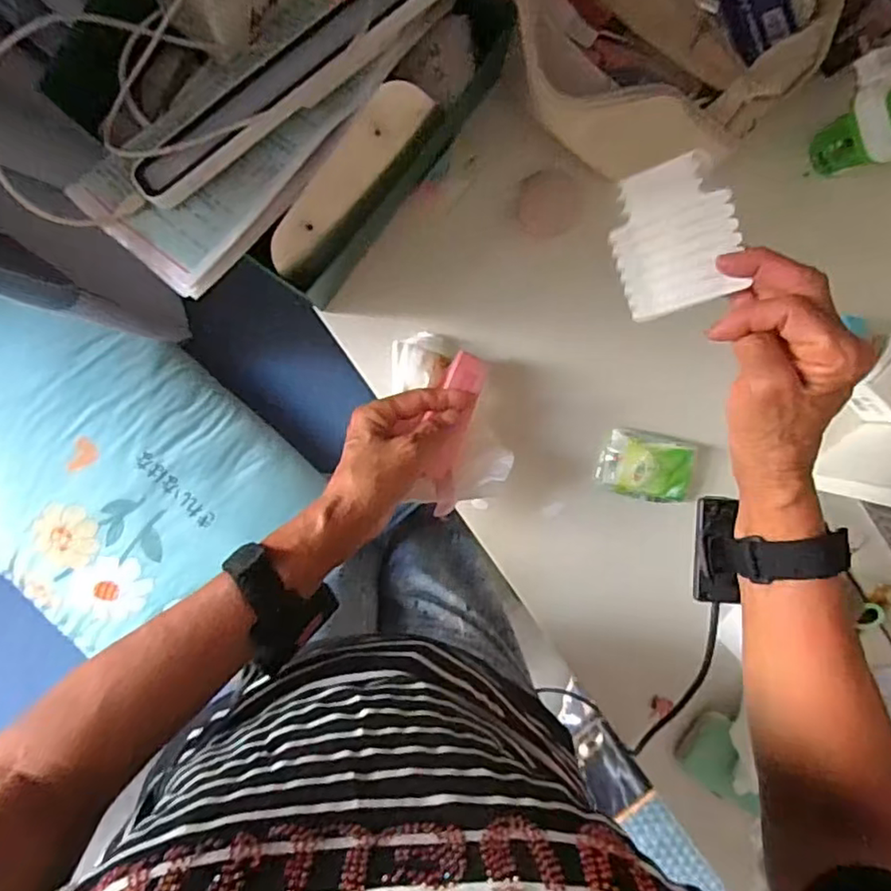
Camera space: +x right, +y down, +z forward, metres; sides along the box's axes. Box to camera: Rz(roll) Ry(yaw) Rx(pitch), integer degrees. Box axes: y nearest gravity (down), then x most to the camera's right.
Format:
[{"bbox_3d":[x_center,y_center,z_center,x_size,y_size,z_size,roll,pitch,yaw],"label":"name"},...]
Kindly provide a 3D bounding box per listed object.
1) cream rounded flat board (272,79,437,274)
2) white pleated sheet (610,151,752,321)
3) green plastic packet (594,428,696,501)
[{"bbox_3d":[-0.074,-0.199,0.455,0.161,0.016,0.042,-50,135,5],"label":"cream rounded flat board"},{"bbox_3d":[0.132,-0.119,0.354,0.066,0.004,0.080,-13,107,30],"label":"white pleated sheet"},{"bbox_3d":[0.176,0.019,0.535,0.075,0.026,0.056,12,93,-6],"label":"green plastic packet"}]

